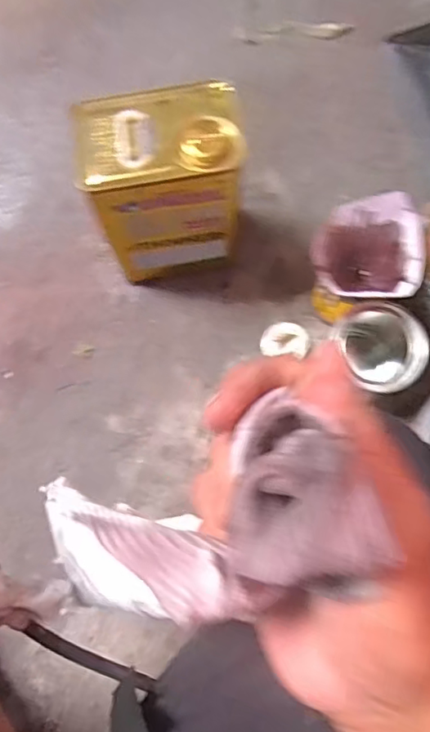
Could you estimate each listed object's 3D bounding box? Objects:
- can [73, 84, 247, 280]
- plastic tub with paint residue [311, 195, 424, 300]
[{"bbox_3d":[-0.055,-0.202,0.678,0.164,0.254,0.111,-6,78,0],"label":"can"},{"bbox_3d":[0.169,-0.126,0.642,0.118,0.076,0.112,-3,78,0],"label":"plastic tub with paint residue"}]

